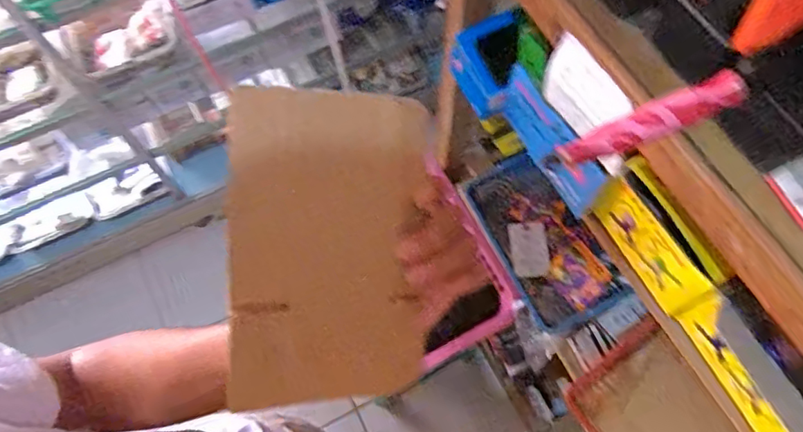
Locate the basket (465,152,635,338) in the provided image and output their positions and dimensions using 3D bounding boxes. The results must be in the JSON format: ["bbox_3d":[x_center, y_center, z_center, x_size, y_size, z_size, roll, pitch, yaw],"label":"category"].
[{"bbox_3d":[0.243,0.041,0.917,0.157,0.063,0.295,-24,68,-8],"label":"basket"}]

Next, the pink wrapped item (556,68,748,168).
[{"bbox_3d":[0.168,-0.063,0.366,0.123,0.018,0.023,-23,67,9],"label":"pink wrapped item"}]

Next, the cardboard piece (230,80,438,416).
[{"bbox_3d":[-0.038,0.020,0.306,0.108,0.009,0.171,0,95,-16],"label":"cardboard piece"}]

